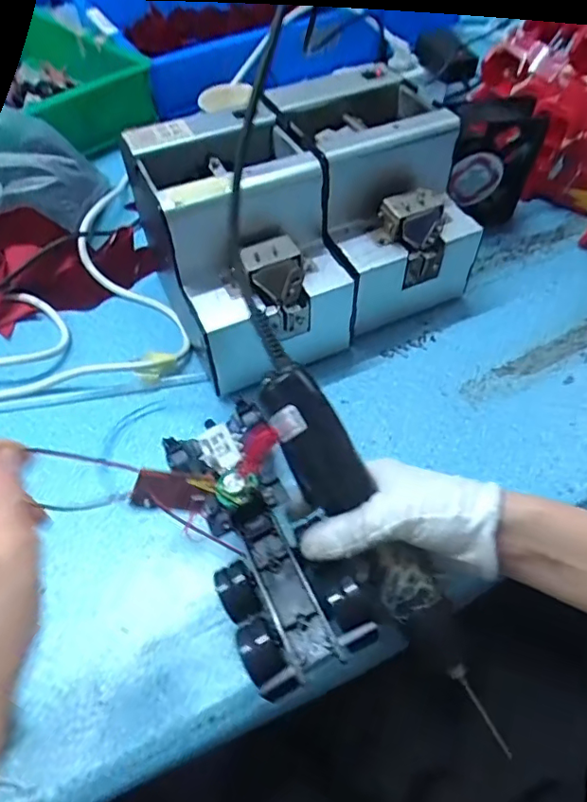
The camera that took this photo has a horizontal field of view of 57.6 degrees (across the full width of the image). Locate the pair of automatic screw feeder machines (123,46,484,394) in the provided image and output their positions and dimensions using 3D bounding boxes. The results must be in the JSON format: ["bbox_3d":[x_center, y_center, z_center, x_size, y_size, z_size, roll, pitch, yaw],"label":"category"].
[{"bbox_3d":[0.016,-0.147,0.466,0.255,0.157,0.182,-21,56,-16],"label":"pair of automatic screw feeder machines"}]

